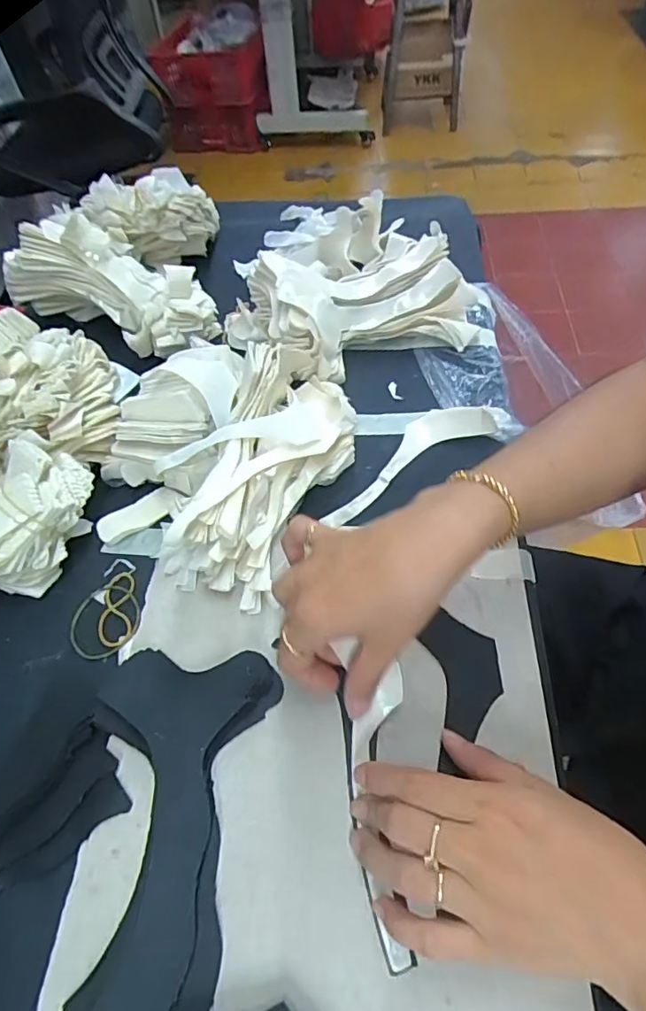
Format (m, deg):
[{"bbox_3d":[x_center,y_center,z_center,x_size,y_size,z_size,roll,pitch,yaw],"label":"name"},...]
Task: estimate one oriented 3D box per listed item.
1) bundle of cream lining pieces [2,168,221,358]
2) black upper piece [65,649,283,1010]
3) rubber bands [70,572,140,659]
[{"bbox_3d":[-0.198,-0.258,0.551,0.192,0.081,0.221,5,57,8],"label":"bundle of cream lining pieces"},{"bbox_3d":[-0.094,0.175,0.299,0.103,0.020,0.187,7,57,9],"label":"black upper piece"},{"bbox_3d":[-0.157,0.079,0.379,0.050,0.004,0.058,-19,57,-8],"label":"rubber bands"}]

